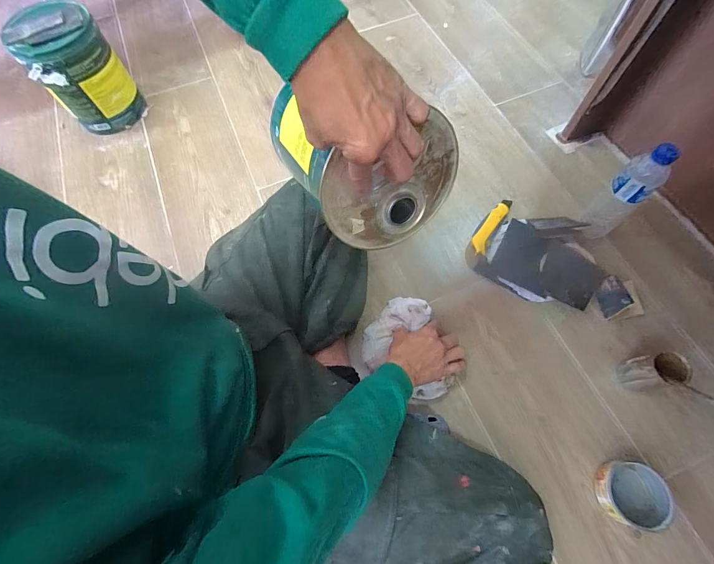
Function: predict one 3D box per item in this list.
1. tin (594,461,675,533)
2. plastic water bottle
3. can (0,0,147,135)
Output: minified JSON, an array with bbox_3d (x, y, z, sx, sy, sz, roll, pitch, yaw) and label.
[{"bbox_3d":[0.398,0.307,0.510,0.087,0.042,0.084,-1,67,2],"label":"tin"},{"bbox_3d":[0.458,-0.144,0.626,0.058,0.213,0.069,6,68,5],"label":"plastic water bottle"},{"bbox_3d":[-0.616,-0.467,0.801,0.162,0.230,0.137,-37,71,-12],"label":"can"}]

